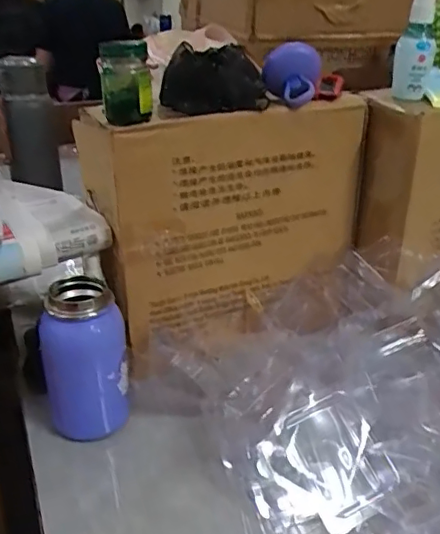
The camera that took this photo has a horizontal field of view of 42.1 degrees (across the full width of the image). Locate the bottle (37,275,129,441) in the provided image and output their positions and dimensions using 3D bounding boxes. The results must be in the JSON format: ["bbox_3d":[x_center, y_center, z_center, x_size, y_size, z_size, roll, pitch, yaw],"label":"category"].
[{"bbox_3d":[-0.124,0.083,0.524,0.071,0.139,0.062,-6,28,-13],"label":"bottle"}]

